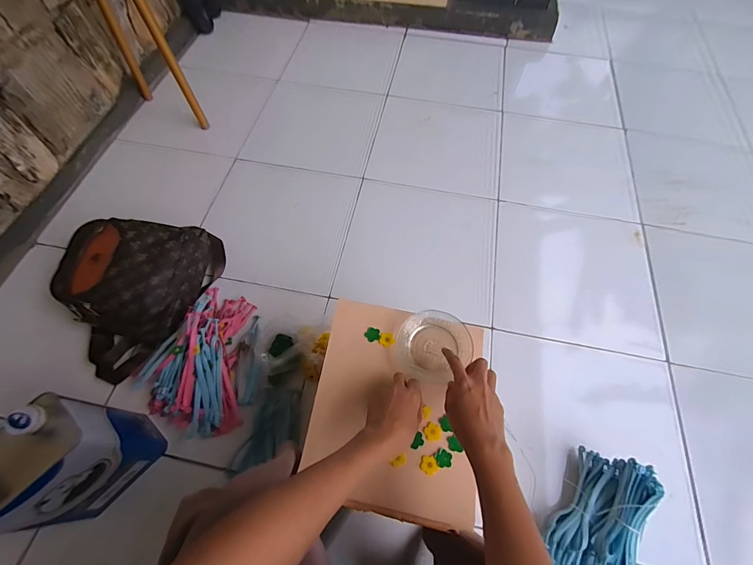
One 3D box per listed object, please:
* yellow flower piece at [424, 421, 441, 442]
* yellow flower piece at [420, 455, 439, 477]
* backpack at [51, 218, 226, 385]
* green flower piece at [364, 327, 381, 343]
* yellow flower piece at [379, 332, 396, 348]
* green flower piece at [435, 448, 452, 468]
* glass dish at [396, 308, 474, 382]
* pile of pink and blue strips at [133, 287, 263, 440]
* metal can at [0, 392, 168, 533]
[{"bbox_3d":[0.080,0.209,0.494,0.024,0.004,0.023,1,62,-1],"label":"yellow flower piece"},{"bbox_3d":[0.071,0.246,0.473,0.023,0.004,0.024,1,62,-1],"label":"yellow flower piece"},{"bbox_3d":[-0.544,0.009,0.773,0.261,0.152,0.372,11,62,5],"label":"backpack"},{"bbox_3d":[-0.005,0.083,0.561,0.023,0.005,0.022,1,62,-1],"label":"green flower piece"},{"bbox_3d":[0.017,0.091,0.558,0.024,0.004,0.023,1,62,-1],"label":"yellow flower piece"},{"bbox_3d":[0.091,0.238,0.477,0.023,0.004,0.022,1,62,-1],"label":"green flower piece"},{"bbox_3d":[0.088,0.098,0.544,0.110,0.023,0.111,1,62,-1],"label":"glass dish"},{"bbox_3d":[-0.354,0.147,0.738,0.221,0.101,0.292,16,63,7],"label":"pile of pink and blue strips"},{"bbox_3d":[-0.500,0.288,0.568,0.109,0.247,0.172,38,68,17],"label":"metal can"}]

